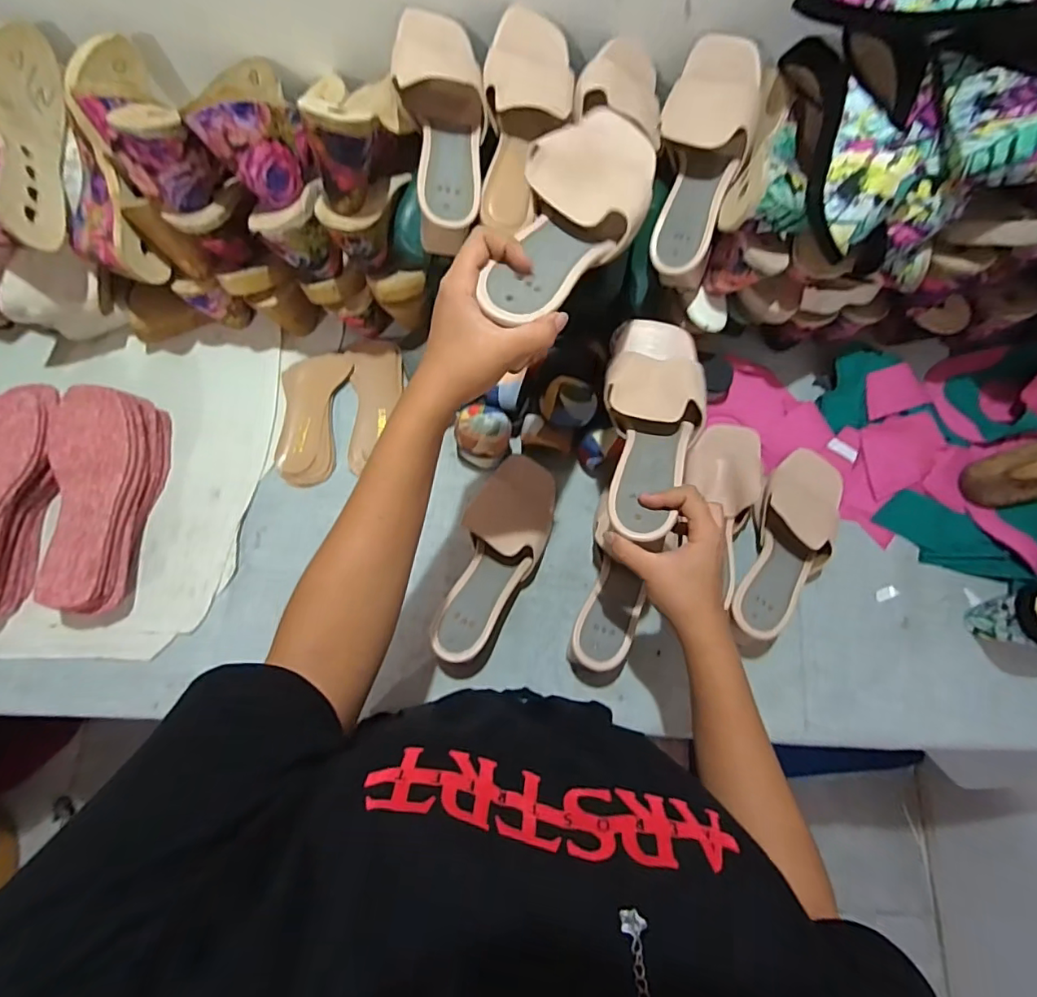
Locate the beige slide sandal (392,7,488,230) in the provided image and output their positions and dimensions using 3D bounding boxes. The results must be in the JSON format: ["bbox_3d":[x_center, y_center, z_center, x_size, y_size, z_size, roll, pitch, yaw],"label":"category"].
[{"bbox_3d":[-0.072,-0.366,0.507,0.083,0.058,0.233,-7,74,-2],"label":"beige slide sandal"}]

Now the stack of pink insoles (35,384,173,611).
[{"bbox_3d":[-0.458,0.001,0.595,0.093,0.070,0.241,-6,74,-2],"label":"stack of pink insoles"}]

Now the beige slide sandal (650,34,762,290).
[{"bbox_3d":[0.188,-0.345,0.546,0.097,0.071,0.239,11,94,3],"label":"beige slide sandal"}]

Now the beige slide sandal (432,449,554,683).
[{"bbox_3d":[-0.022,0.065,0.581,0.090,0.062,0.245,14,74,4],"label":"beige slide sandal"}]

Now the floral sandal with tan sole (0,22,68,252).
[{"bbox_3d":[-0.516,-0.359,0.539,0.078,0.073,0.234,-6,74,-2],"label":"floral sandal with tan sole"}]

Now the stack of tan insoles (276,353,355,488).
[{"bbox_3d":[-0.250,-0.100,0.648,0.073,0.015,0.167,3,74,0],"label":"stack of tan insoles"}]

